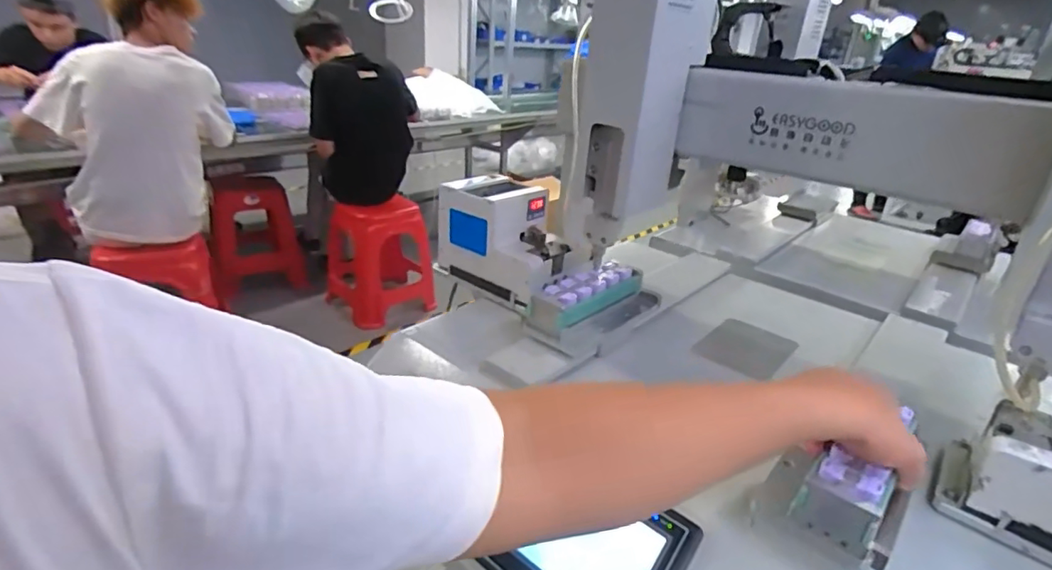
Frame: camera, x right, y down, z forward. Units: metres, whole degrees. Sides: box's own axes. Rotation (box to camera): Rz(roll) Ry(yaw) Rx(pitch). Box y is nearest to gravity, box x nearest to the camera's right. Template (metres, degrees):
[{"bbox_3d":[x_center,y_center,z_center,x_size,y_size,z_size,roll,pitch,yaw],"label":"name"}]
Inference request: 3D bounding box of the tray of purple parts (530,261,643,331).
[{"bbox_3d":[0.084,0.011,0.746,0.054,0.040,0.191,25,32,38],"label":"tray of purple parts"}]

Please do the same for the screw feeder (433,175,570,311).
[{"bbox_3d":[-0.030,-0.077,0.863,0.211,0.138,0.114,22,30,34],"label":"screw feeder"}]

